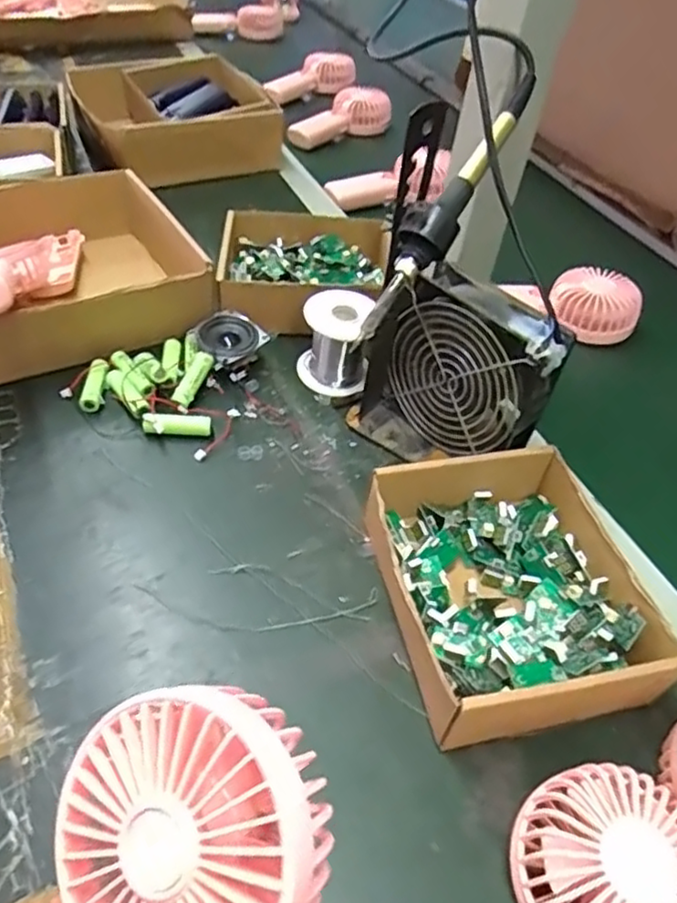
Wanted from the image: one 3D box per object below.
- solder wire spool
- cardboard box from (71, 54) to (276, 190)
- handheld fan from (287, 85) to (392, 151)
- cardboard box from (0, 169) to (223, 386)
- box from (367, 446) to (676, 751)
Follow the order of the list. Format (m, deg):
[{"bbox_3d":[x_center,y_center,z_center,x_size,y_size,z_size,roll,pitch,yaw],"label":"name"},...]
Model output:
[{"bbox_3d":[-0.003,-0.094,0.565,0.056,0.067,0.060,4,46,-4],"label":"solder wire spool"},{"bbox_3d":[-0.207,-0.424,0.851,0.225,0.068,0.214,-15,50,-20],"label":"cardboard box"},{"bbox_3d":[0.004,-0.489,0.989,0.160,0.063,0.060,-27,54,-12],"label":"handheld fan"},{"bbox_3d":[-0.229,-0.170,0.584,0.221,0.087,0.224,-17,51,-22],"label":"cardboard box"},{"bbox_3d":[0.101,0.082,0.414,0.142,0.052,0.163,-6,48,-13],"label":"box"}]

